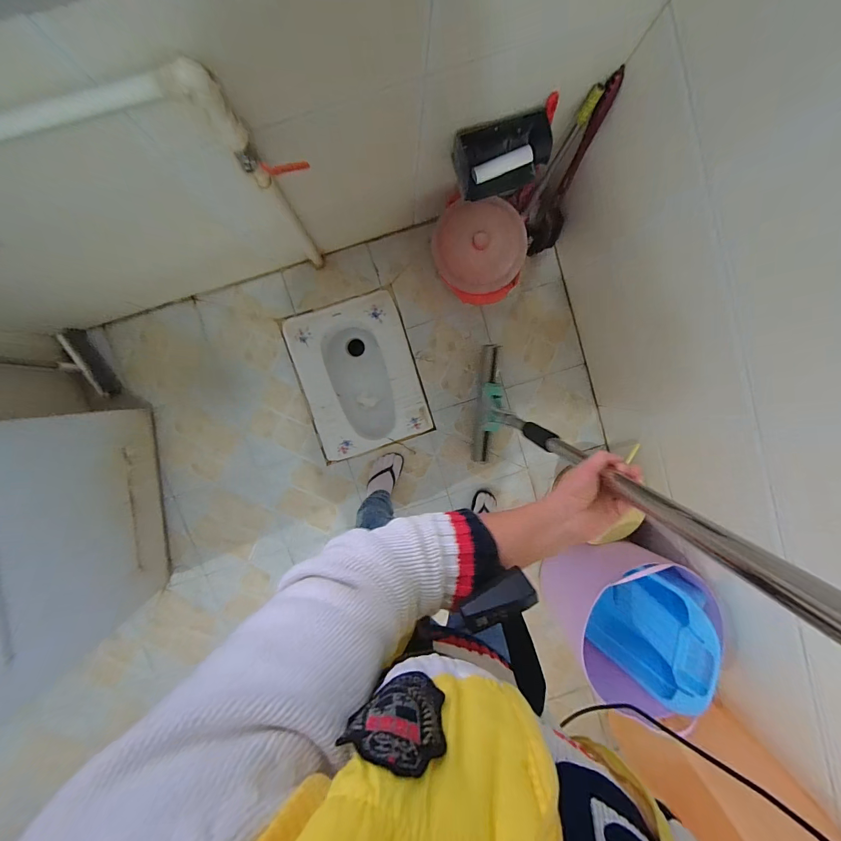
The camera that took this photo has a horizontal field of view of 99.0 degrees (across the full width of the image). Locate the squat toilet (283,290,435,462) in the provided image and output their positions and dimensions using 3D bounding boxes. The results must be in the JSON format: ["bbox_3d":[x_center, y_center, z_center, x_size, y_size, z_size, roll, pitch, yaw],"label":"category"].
[{"bbox_3d":[-0.217,-0.158,1.334,0.394,0.180,0.511,-17,97,-1],"label":"squat toilet"}]

